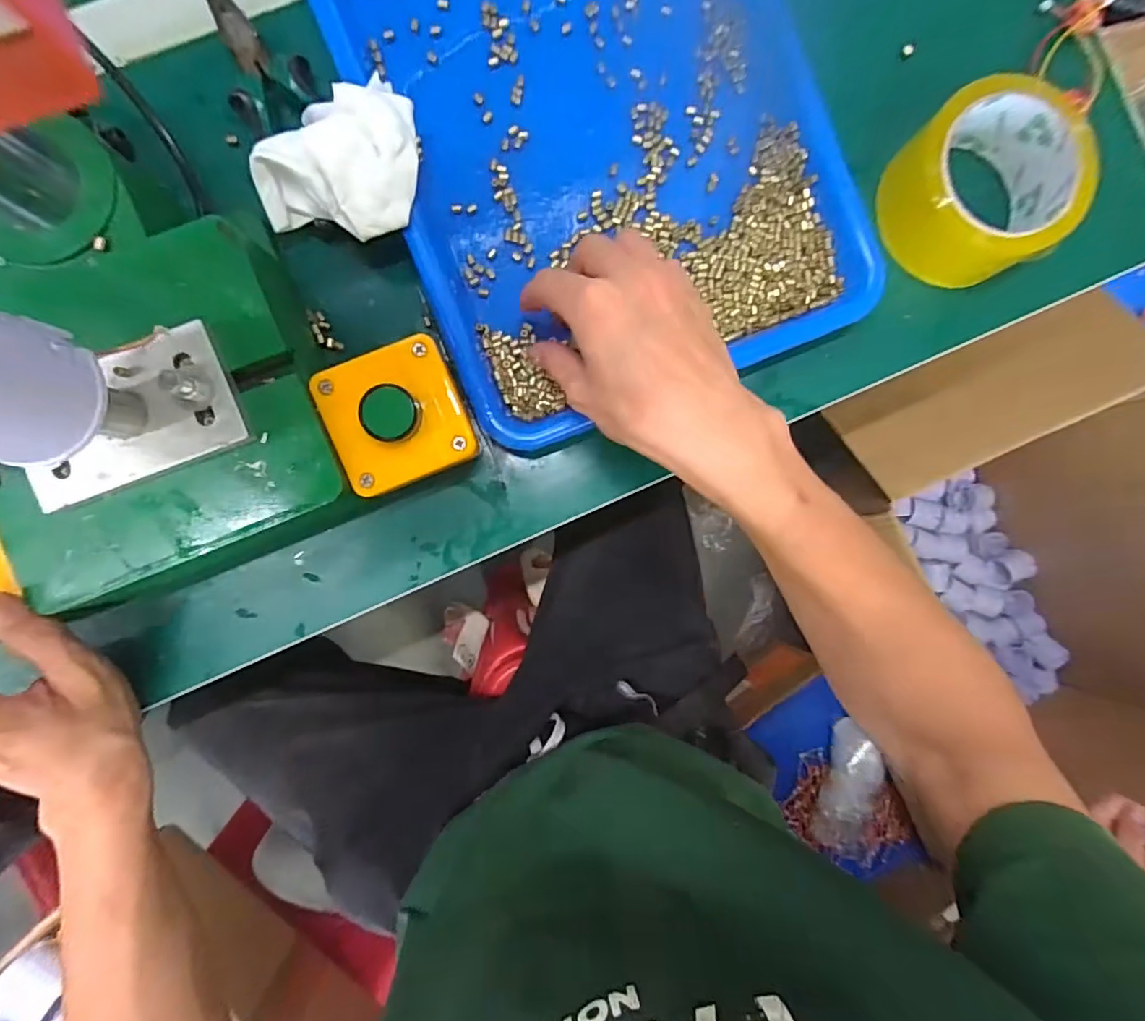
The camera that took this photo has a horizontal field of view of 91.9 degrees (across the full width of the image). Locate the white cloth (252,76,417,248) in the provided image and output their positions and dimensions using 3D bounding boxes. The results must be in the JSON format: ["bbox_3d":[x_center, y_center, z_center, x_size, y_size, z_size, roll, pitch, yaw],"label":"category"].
[{"bbox_3d":[-0.125,-0.193,0.305,0.084,0.048,0.081,12,88,-3],"label":"white cloth"}]

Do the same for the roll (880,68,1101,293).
[{"bbox_3d":[0.245,-0.192,0.330,0.093,0.051,0.098,0,89,-3],"label":"roll"}]

